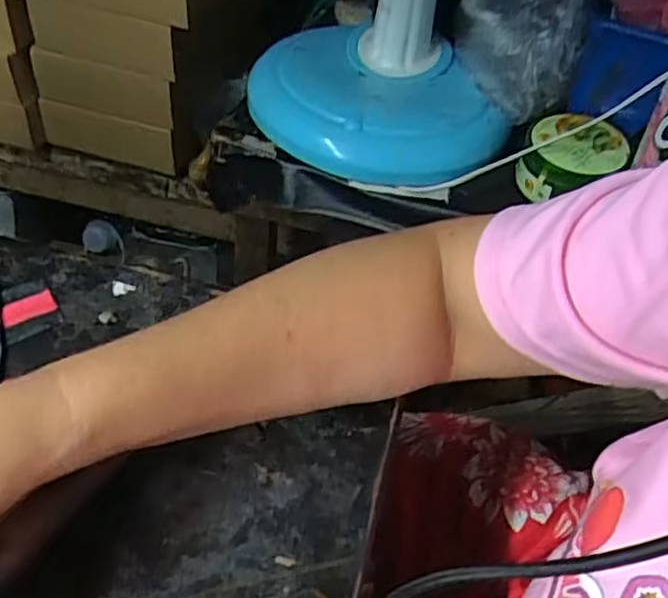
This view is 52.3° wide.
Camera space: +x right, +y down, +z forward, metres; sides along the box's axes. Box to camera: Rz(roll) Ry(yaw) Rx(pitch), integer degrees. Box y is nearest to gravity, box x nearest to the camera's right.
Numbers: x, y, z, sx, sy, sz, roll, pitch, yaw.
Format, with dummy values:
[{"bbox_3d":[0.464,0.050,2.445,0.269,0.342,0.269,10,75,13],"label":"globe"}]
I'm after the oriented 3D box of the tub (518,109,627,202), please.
[{"bbox_3d":[0.239,-0.143,0.689,0.095,0.066,0.097,4,43,-4],"label":"tub"}]

